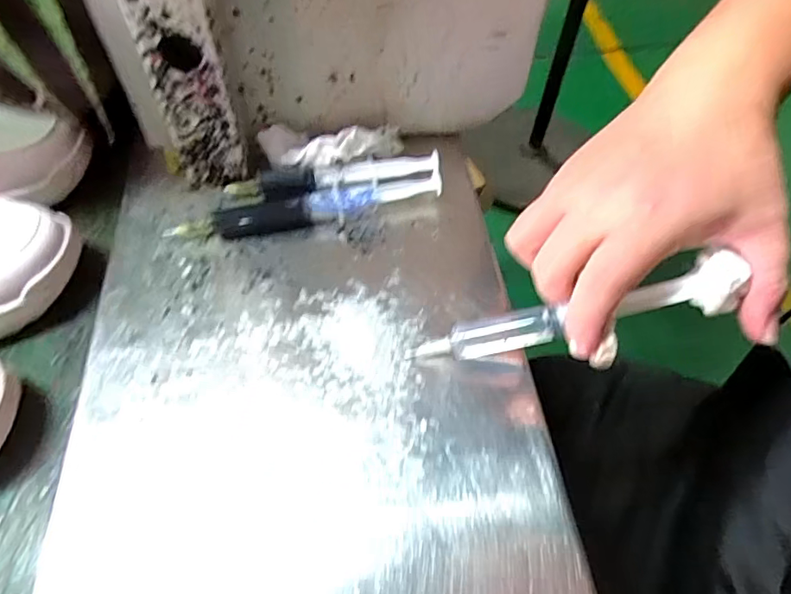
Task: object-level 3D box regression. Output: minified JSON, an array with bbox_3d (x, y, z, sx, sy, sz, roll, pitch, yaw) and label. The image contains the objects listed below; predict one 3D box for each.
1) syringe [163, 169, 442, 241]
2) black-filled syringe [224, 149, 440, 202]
[{"bbox_3d":[-0.054,-0.057,0.340,0.172,0.017,0.020,-11,57,-9],"label":"syringe"},{"bbox_3d":[-0.041,-0.080,0.354,0.139,0.018,0.014,-9,57,-8],"label":"black-filled syringe"}]

